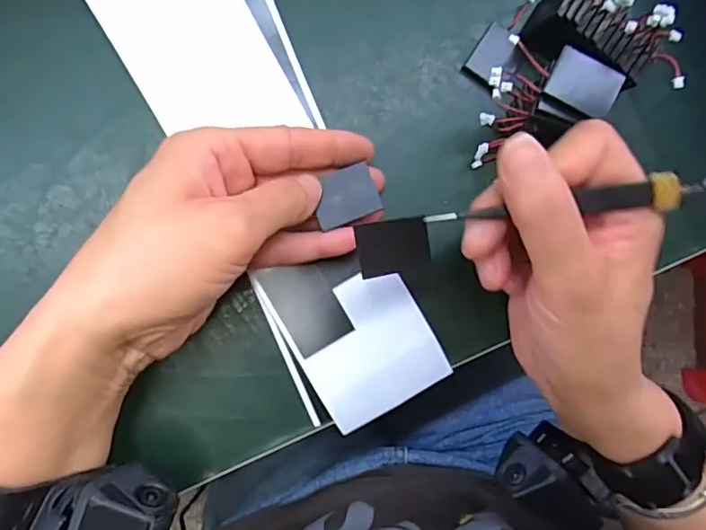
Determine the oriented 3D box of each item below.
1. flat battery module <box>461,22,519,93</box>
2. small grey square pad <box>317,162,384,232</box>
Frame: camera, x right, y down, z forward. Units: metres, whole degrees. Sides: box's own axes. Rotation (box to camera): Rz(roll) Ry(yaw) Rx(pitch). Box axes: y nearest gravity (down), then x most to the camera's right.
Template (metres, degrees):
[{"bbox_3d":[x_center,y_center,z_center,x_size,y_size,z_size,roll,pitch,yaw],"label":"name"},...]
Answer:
[{"bbox_3d":[0.076,-0.112,0.282,0.021,0.005,0.034,35,85,-6],"label":"flat battery module"},{"bbox_3d":[-0.003,-0.033,0.250,0.030,0.005,0.024,-20,92,-8],"label":"small grey square pad"}]

